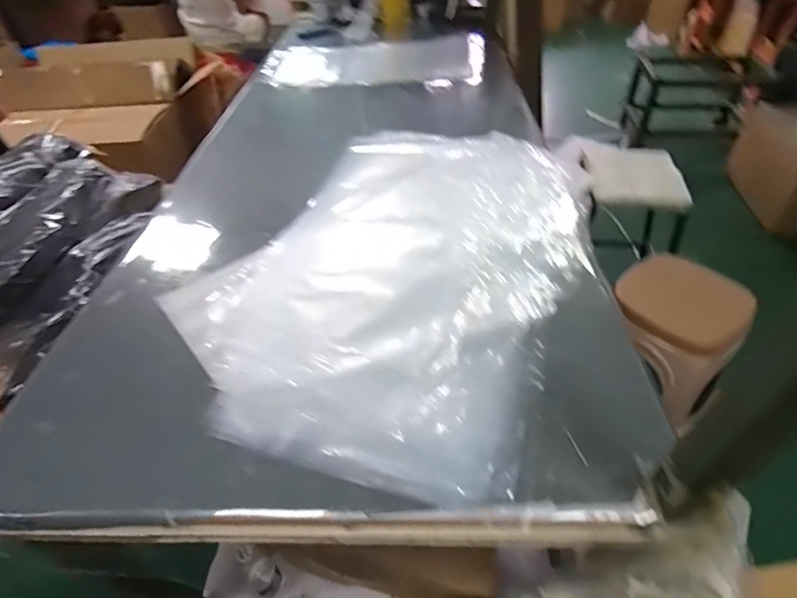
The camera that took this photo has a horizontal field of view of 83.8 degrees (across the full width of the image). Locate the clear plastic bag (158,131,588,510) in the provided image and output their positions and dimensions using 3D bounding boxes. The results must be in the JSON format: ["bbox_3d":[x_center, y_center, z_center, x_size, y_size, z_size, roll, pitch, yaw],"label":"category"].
[{"bbox_3d":[0.028,-0.090,0.731,0.500,0.039,0.775,18,49,20],"label":"clear plastic bag"}]

